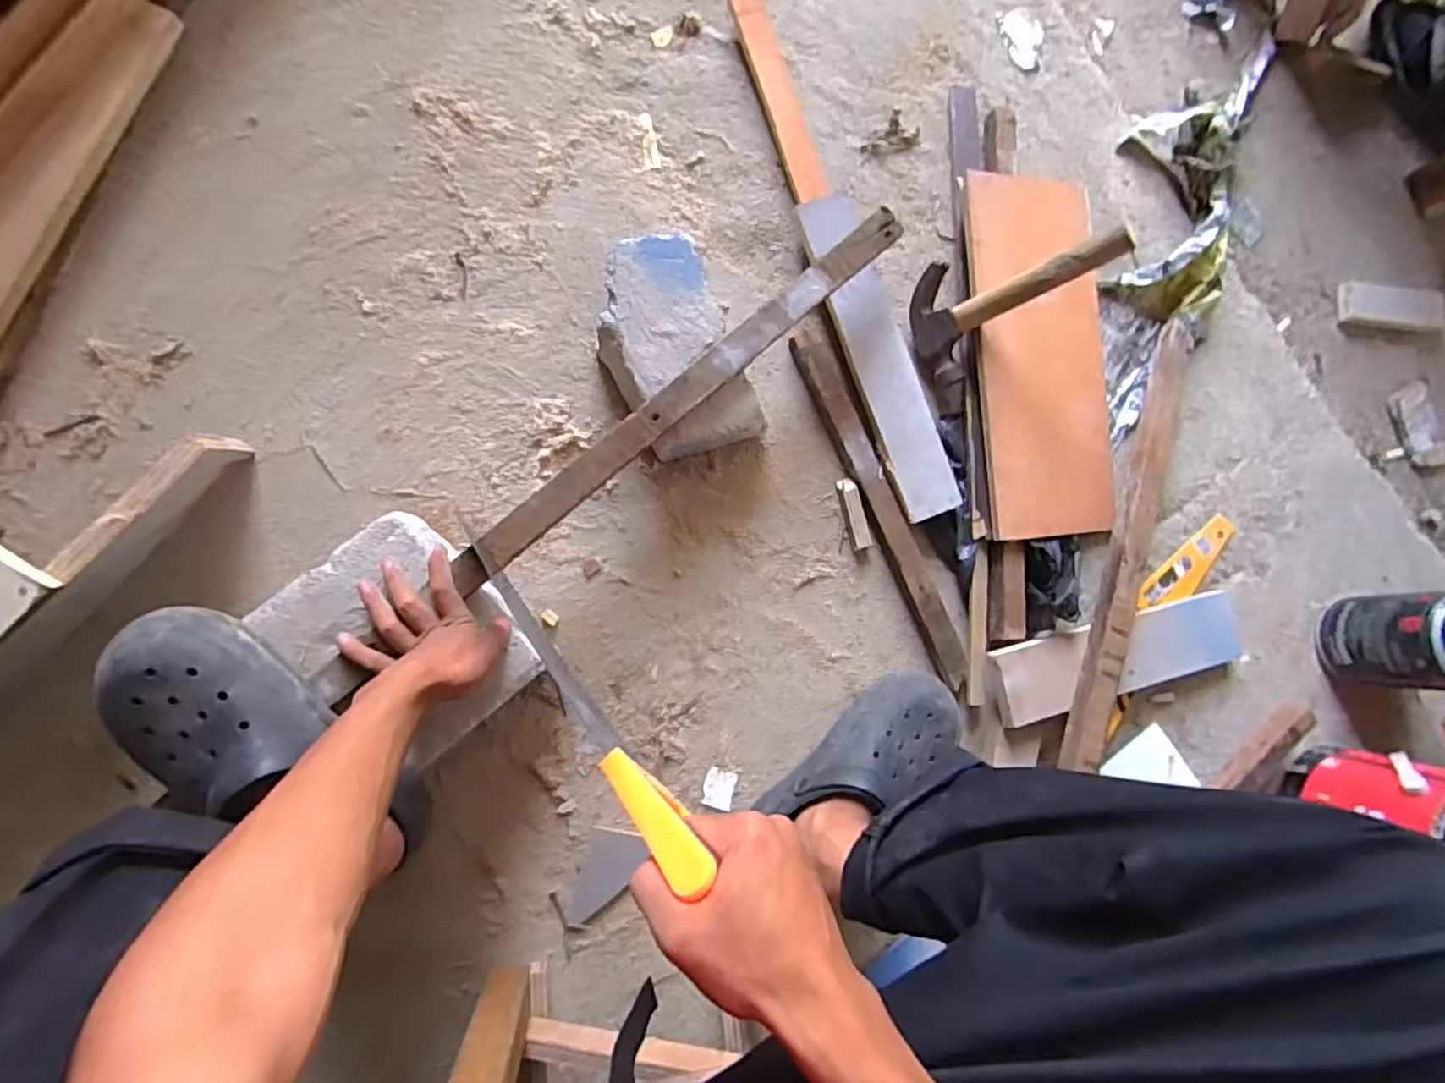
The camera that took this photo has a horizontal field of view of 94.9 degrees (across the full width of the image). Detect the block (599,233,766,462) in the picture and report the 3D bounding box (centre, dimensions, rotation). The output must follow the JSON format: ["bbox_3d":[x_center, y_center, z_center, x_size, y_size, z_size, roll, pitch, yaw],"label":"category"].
[{"bbox_3d":[-0.054,-0.189,0.677,0.119,0.080,0.210,-23,90,-9],"label":"block"}]

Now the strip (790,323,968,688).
[{"bbox_3d":[0.174,-0.037,0.731,0.038,0.028,0.413,-25,91,-9],"label":"strip"}]

